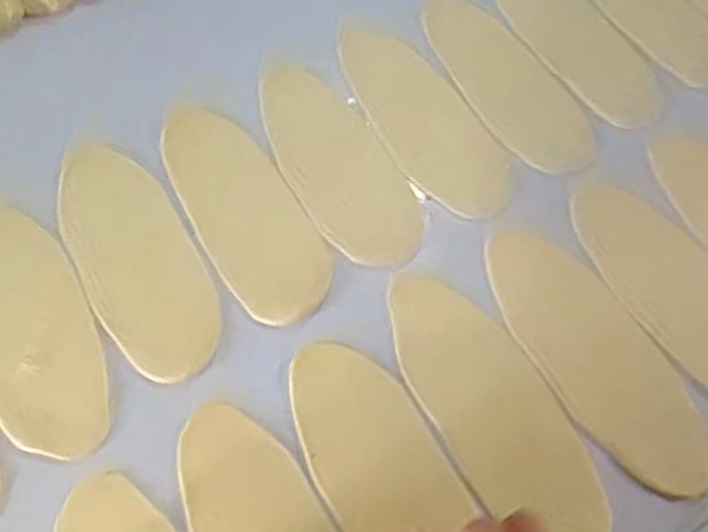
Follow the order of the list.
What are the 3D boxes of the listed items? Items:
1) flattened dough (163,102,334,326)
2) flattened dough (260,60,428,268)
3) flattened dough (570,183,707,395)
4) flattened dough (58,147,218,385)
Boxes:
[{"bbox_3d":[-0.093,-0.049,0.571,0.084,0.011,0.219,-27,69,-15],"label":"flattened dough"},{"bbox_3d":[-0.017,-0.096,0.600,0.088,0.015,0.229,-25,69,-14],"label":"flattened dough"},{"bbox_3d":[0.264,0.023,0.543,0.075,0.015,0.228,-27,69,-15],"label":"flattened dough"},{"bbox_3d":[-0.174,-0.010,0.543,0.088,0.007,0.216,-28,69,-15],"label":"flattened dough"}]

